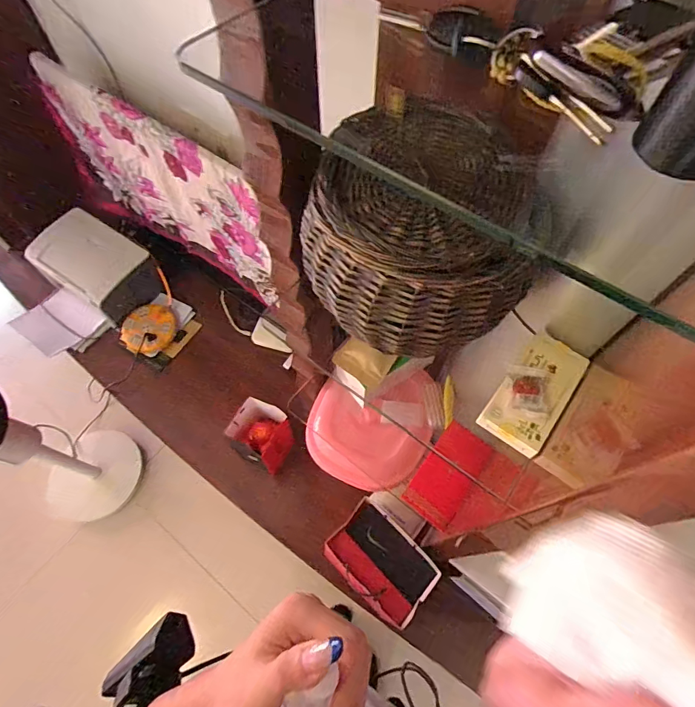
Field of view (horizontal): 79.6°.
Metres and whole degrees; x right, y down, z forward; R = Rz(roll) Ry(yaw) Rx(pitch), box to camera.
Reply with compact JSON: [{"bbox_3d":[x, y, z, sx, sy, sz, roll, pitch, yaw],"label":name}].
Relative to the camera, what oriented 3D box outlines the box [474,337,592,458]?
[{"bbox_3d":[0.221,0.043,0.487,0.071,0.013,0.149,35,67,17],"label":"box"}]

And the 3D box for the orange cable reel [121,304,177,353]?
[{"bbox_3d":[-0.565,-0.071,1.193,0.130,0.047,0.146,24,55,-23],"label":"orange cable reel"}]

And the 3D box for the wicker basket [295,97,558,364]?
[{"bbox_3d":[0.080,-0.131,0.449,0.232,0.119,0.221,21,64,11],"label":"wicker basket"}]

